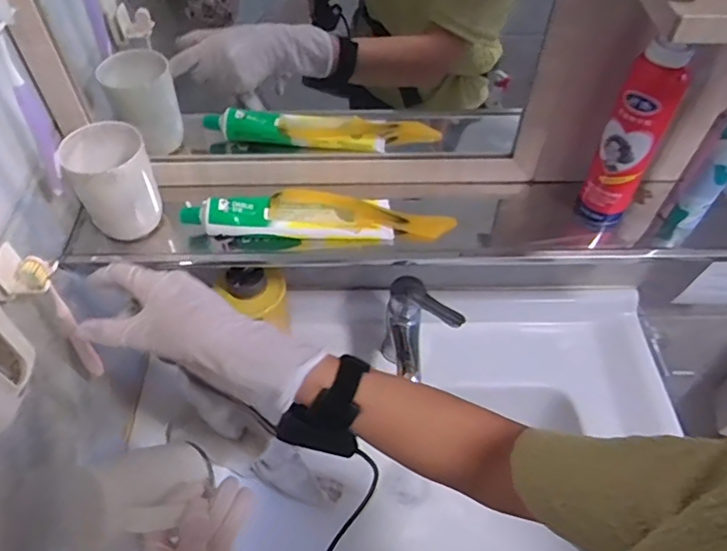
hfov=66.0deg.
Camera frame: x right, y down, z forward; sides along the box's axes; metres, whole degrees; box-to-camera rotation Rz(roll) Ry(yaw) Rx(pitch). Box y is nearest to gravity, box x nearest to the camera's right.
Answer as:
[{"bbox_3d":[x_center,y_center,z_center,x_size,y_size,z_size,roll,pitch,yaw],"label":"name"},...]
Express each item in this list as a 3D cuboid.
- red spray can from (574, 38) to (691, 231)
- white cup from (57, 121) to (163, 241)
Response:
[{"bbox_3d":[0.248,-0.128,0.515,0.047,0.189,0.051,24,55,17],"label":"red spray can"},{"bbox_3d":[-0.238,-0.090,0.541,0.068,0.093,0.080,-25,56,-19],"label":"white cup"}]

